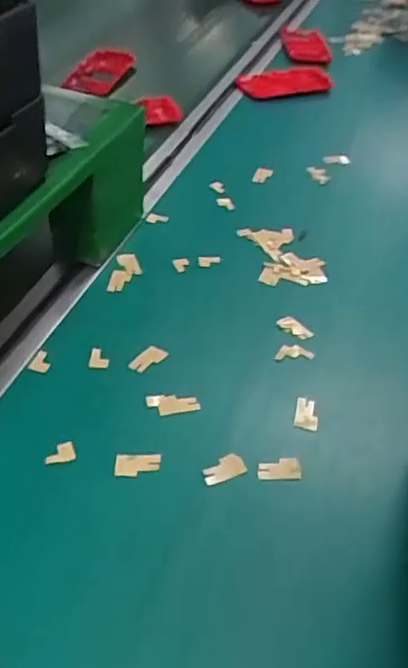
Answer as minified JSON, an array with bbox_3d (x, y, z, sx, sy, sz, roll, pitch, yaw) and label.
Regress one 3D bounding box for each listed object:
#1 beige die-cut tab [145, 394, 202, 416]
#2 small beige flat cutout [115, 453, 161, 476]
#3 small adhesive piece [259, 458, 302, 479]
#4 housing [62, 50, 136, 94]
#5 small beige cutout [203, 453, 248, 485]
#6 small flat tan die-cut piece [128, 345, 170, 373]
[{"bbox_3d":[-0.021,0.047,0.452,0.036,0.004,0.017,-3,42,-9],"label":"beige die-cut tab"},{"bbox_3d":[-0.041,0.081,0.414,0.028,0.004,0.016,0,41,-5],"label":"small beige flat cutout"},{"bbox_3d":[0.048,0.085,0.420,0.027,0.004,0.015,2,41,-3],"label":"small adhesive piece"},{"bbox_3d":[-0.143,-0.362,0.904,0.063,0.030,0.104,14,42,8],"label":"housing"},{"bbox_3d":[0.013,0.084,0.416,0.027,0.004,0.016,-14,45,-20],"label":"small beige cutout"},{"bbox_3d":[-0.040,0.018,0.483,0.017,0.004,0.028,29,52,24],"label":"small flat tan die-cut piece"}]

